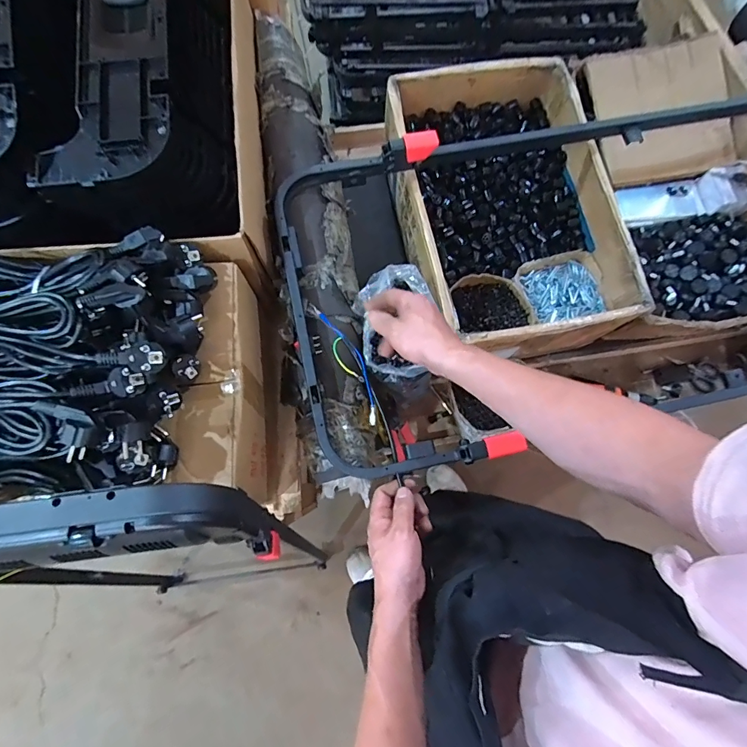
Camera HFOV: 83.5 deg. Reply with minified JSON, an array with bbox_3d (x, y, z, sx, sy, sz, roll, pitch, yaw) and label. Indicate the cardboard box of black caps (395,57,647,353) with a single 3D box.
[{"bbox_3d":[0.238,-0.308,0.788,0.364,0.142,0.540,-8,77,-3],"label":"cardboard box of black caps"}]

